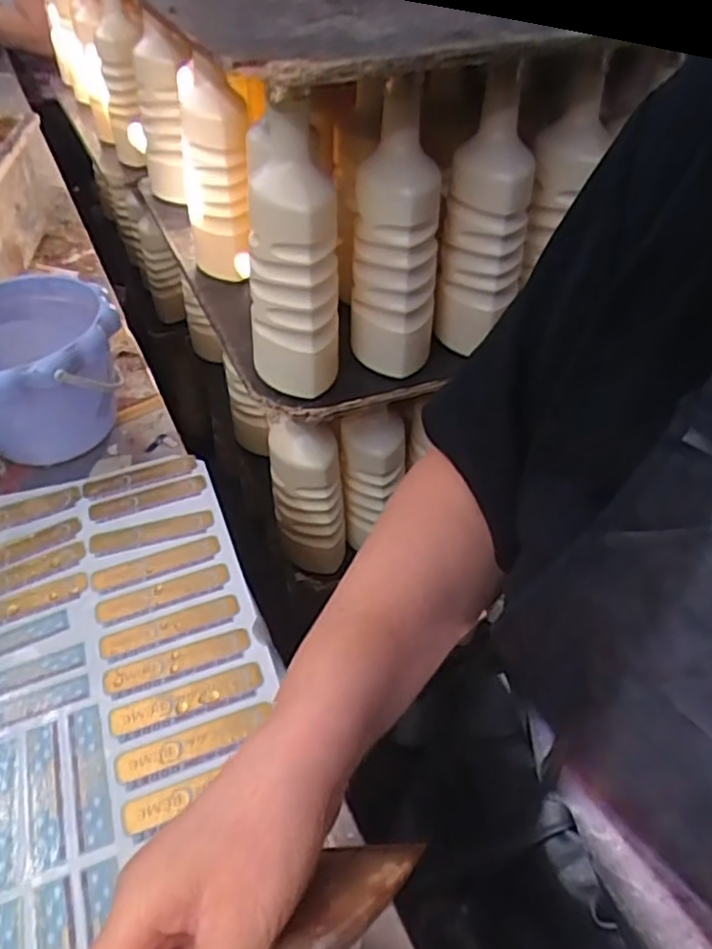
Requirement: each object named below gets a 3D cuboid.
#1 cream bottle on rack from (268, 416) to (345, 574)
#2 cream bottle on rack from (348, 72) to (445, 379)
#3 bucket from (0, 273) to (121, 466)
[{"bbox_3d":[-0.055,0.031,0.764,0.070,0.210,0.064,-9,44,-10],"label":"cream bottle on rack"},{"bbox_3d":[0.031,-0.197,0.575,0.074,0.223,0.075,-8,45,-4],"label":"cream bottle on rack"},{"bbox_3d":[-0.271,-0.077,0.574,0.153,0.120,0.141,-2,45,2],"label":"bucket"}]

